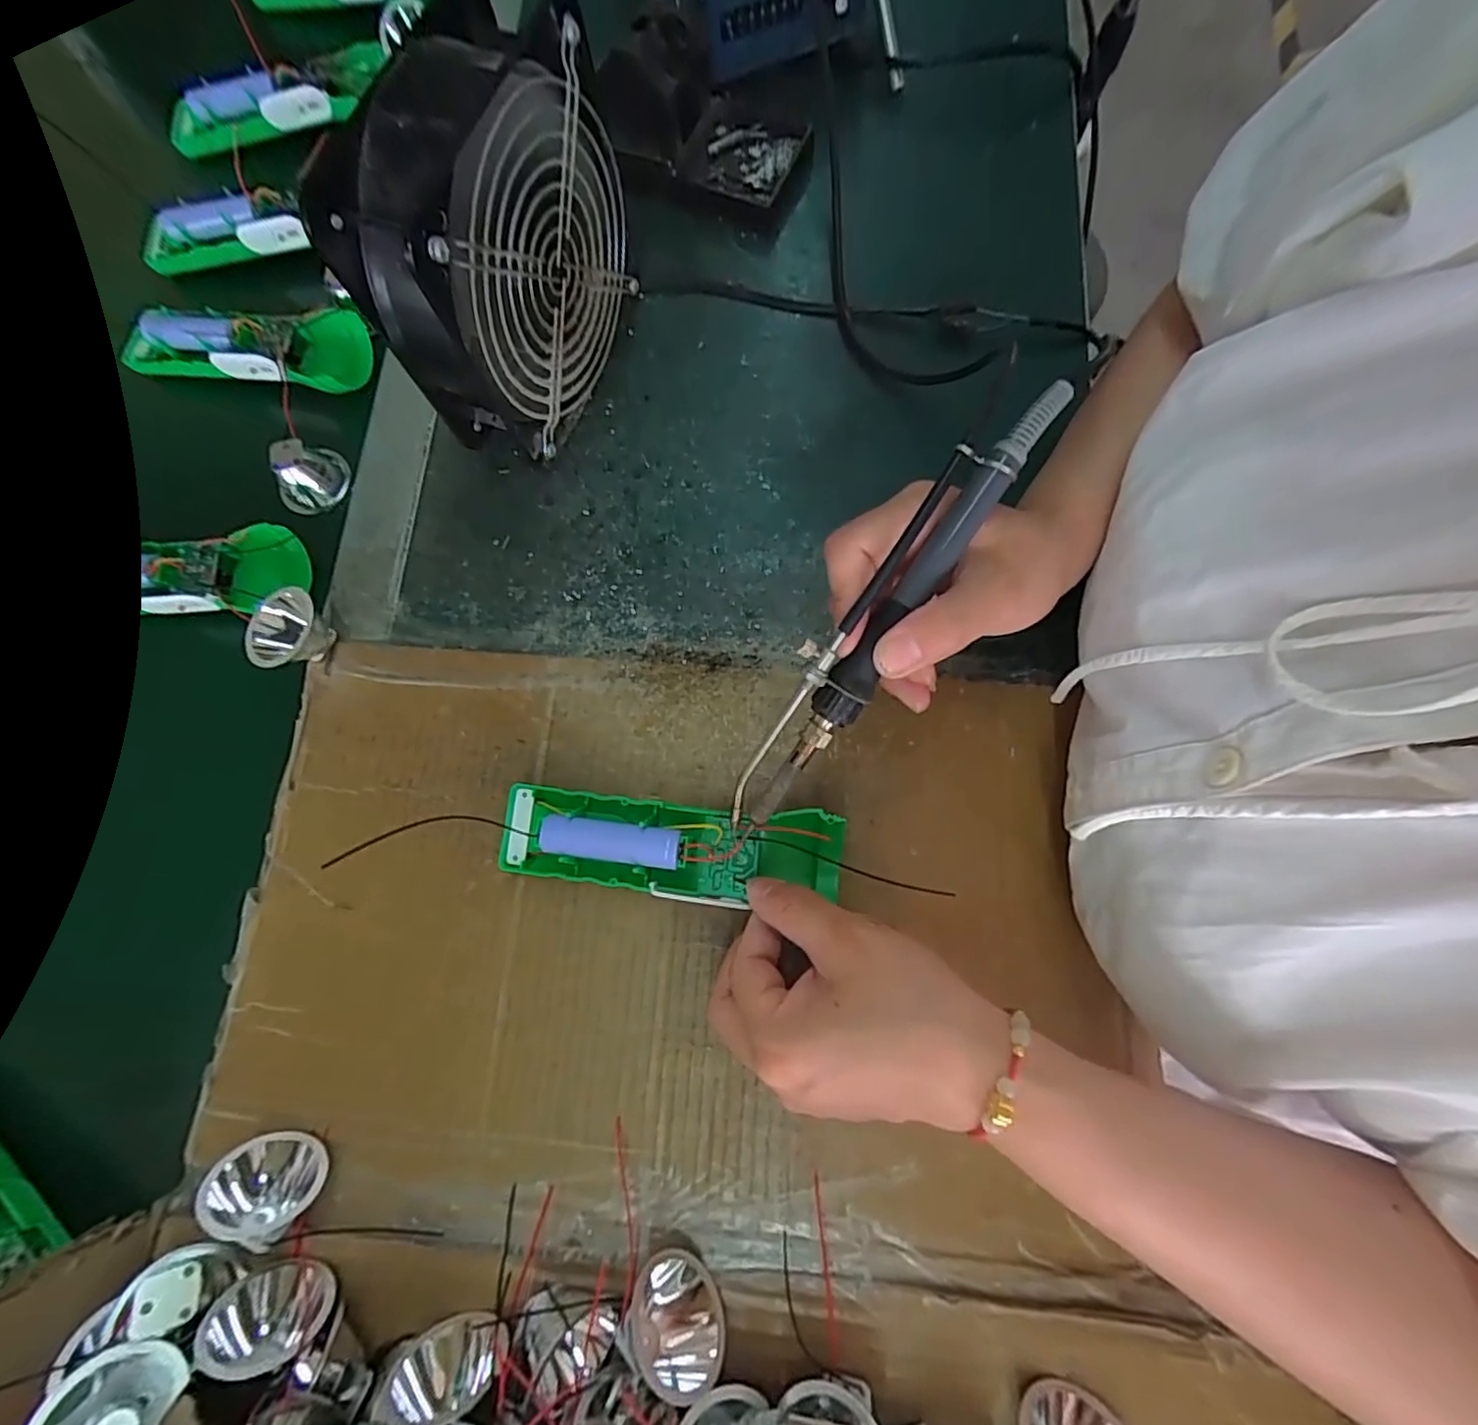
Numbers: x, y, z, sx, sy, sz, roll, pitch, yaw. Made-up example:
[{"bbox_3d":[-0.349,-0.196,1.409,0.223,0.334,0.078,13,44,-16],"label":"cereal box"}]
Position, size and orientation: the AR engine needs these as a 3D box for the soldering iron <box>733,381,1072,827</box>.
[{"bbox_3d":[0.055,-0.038,0.236,0.027,0.019,0.194,36,99,8],"label":"soldering iron"}]

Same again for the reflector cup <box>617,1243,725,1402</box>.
[{"bbox_3d":[-0.025,0.238,0.243,0.036,0.044,0.017,-48,122,-28],"label":"reflector cup"}]

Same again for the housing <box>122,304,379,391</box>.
[{"bbox_3d":[-0.280,-0.208,0.355,0.125,0.030,0.040,-2,75,-2],"label":"housing"}]

